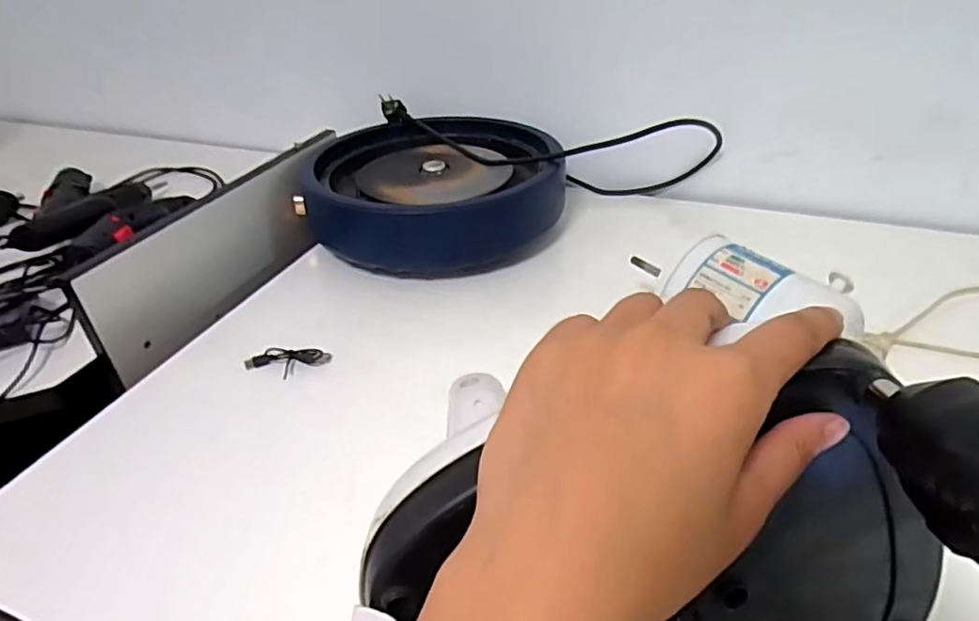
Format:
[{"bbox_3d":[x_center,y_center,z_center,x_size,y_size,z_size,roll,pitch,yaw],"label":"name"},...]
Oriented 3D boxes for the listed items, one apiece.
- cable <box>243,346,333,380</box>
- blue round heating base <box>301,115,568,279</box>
[{"bbox_3d":[-0.178,0.047,0.533,0.073,0.015,0.027,-1,35,4],"label":"cable"},{"bbox_3d":[-0.057,-0.138,0.720,0.278,0.090,0.260,-2,35,2],"label":"blue round heating base"}]

